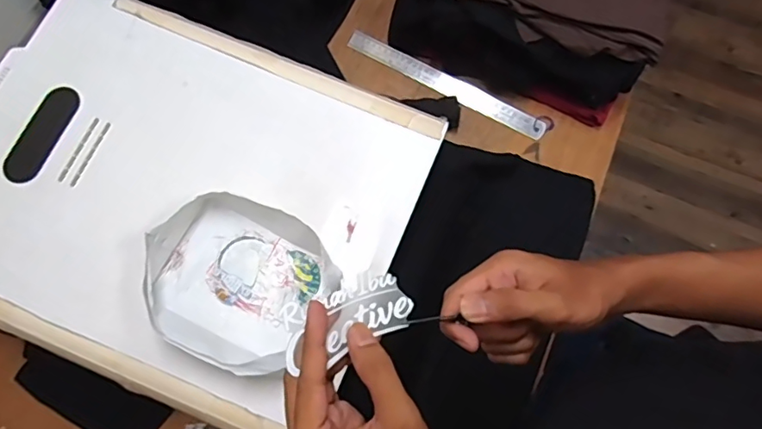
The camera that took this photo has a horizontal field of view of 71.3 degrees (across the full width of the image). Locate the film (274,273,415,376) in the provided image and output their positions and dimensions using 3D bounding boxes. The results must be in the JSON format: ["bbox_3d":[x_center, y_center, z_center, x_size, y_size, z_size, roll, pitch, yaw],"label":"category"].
[{"bbox_3d":[-0.022,0.066,0.338,0.084,0.005,0.042,-19,86,-16],"label":"film"}]

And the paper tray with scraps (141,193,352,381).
[{"bbox_3d":[-0.146,0.065,0.542,0.173,0.046,0.159,31,76,8],"label":"paper tray with scraps"}]

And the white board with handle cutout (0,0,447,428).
[{"bbox_3d":[-0.235,-0.030,0.583,0.504,0.038,0.402,23,76,8],"label":"white board with handle cutout"}]

